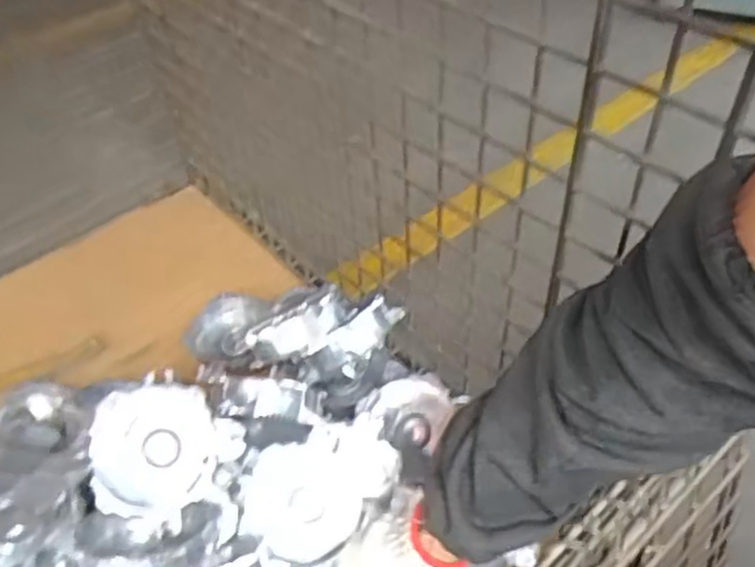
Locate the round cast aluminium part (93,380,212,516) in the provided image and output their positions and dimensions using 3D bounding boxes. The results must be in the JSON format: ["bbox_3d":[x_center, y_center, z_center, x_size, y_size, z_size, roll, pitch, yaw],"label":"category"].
[{"bbox_3d":[-0.231,0.167,0.725,0.127,0.045,0.128,-21,86,-12],"label":"round cast aluminium part"}]

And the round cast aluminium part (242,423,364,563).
[{"bbox_3d":[-0.090,0.242,0.801,0.135,0.050,0.130,3,83,-24],"label":"round cast aluminium part"}]

